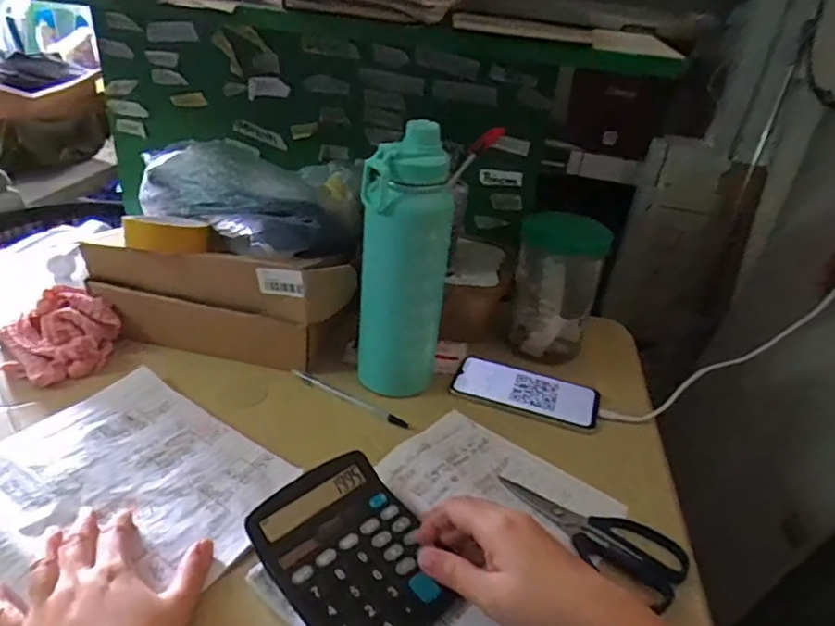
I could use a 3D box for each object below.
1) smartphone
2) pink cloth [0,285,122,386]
[{"bbox_3d":[0.123,0.084,0.672,0.160,0.013,0.080,13,32,9],"label":"smartphone"},{"bbox_3d":[-0.388,0.022,0.643,0.113,0.054,0.106,-16,38,-33],"label":"pink cloth"}]

